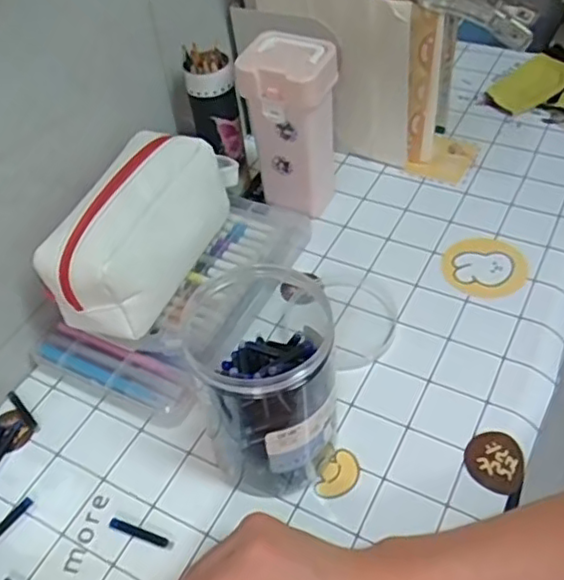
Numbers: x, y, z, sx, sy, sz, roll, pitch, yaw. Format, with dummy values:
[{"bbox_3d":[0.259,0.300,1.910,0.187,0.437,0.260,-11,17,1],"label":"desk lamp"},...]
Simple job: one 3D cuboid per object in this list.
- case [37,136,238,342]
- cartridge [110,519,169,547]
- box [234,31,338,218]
[{"bbox_3d":[-0.116,-0.067,0.551,0.096,0.085,0.214,9,50,13],"label":"case"},{"bbox_3d":[-0.105,0.179,0.471,0.047,0.005,0.007,13,51,17],"label":"cartridge"},{"bbox_3d":[0.011,-0.157,0.646,0.085,0.178,0.069,14,51,18],"label":"box"}]

